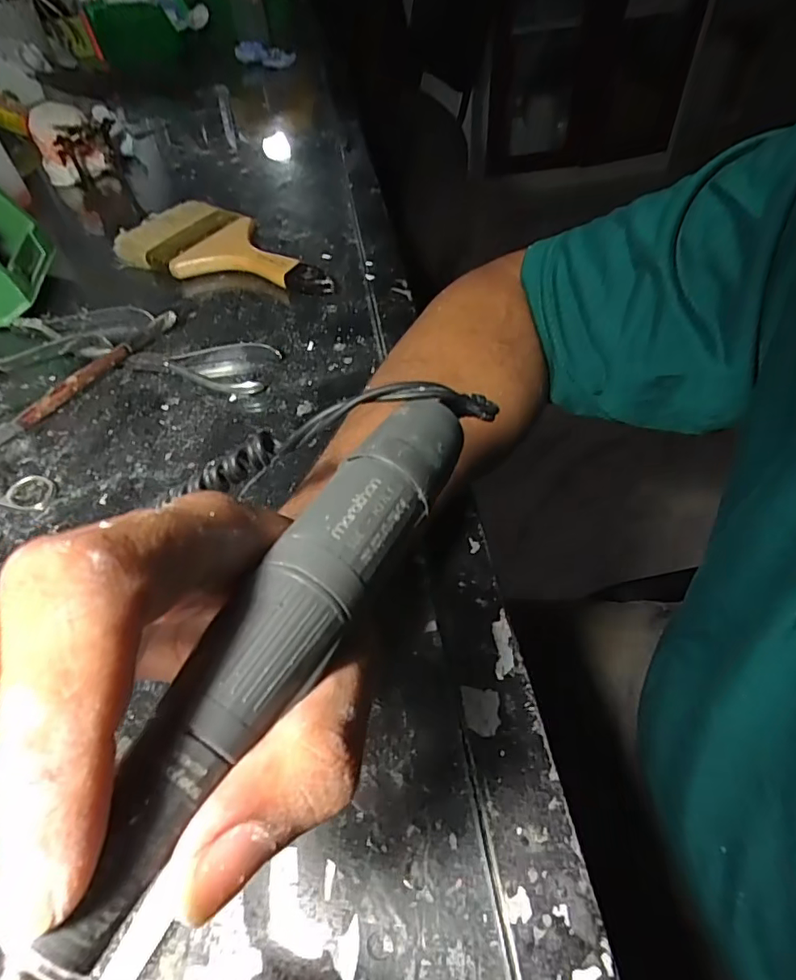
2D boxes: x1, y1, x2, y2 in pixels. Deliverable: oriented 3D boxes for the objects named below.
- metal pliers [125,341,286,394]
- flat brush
[{"bbox_3d":[-0.141,-0.093,0.382,0.111,0.010,0.049,13,53,15],"label":"metal pliers"},{"bbox_3d":[-0.146,-0.217,0.476,0.225,0.023,0.096,21,56,20],"label":"flat brush"}]

